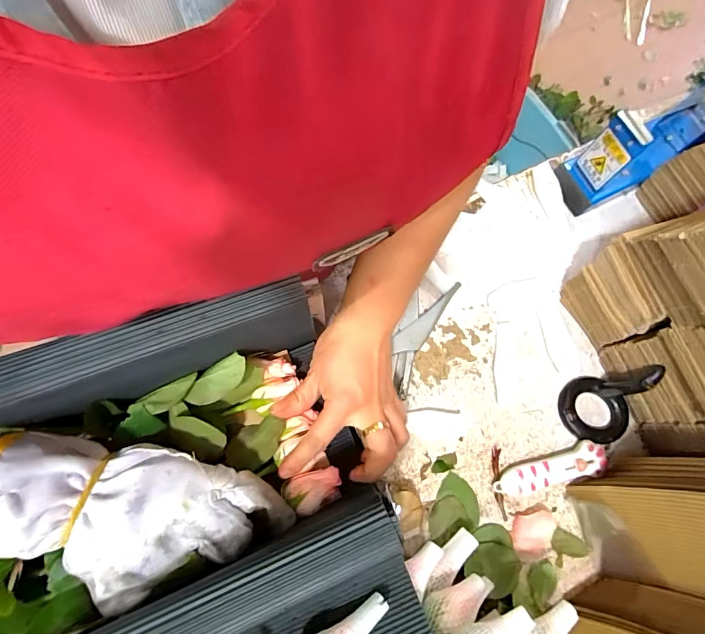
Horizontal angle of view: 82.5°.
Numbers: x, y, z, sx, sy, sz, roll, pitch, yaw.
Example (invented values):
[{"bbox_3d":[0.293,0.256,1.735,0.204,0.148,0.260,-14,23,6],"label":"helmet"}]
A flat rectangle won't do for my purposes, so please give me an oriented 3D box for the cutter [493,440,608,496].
[{"bbox_3d":[0.196,0.152,0.401,0.112,0.018,0.032,-12,75,-3],"label":"cutter"}]

